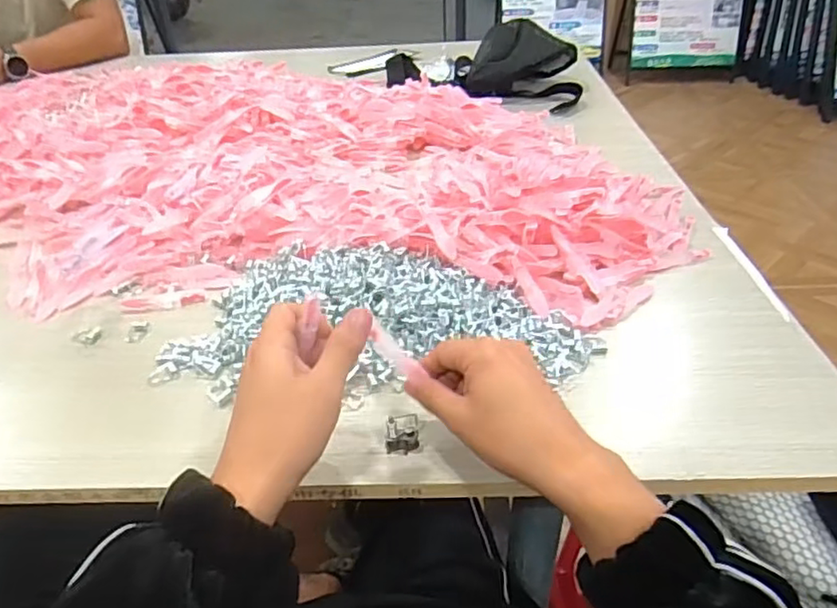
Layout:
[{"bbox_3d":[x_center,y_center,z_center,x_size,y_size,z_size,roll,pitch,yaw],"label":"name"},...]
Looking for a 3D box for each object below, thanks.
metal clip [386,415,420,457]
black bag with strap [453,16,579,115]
[{"bbox_3d":[-0.012,0.090,0.440,0.023,0.024,0.019,-2,36,0],"label":"metal clip"},{"bbox_3d":[0.171,-0.415,1.077,0.207,0.078,0.228,4,36,8],"label":"black bag with strap"}]

